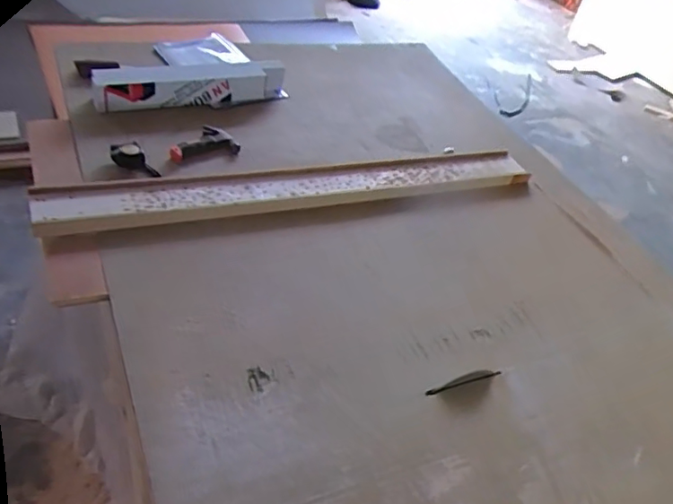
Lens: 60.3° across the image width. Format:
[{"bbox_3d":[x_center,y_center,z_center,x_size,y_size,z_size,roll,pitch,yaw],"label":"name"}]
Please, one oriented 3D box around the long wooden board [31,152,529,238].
[{"bbox_3d":[-0.046,-0.148,1.311,1.148,0.033,0.124,-8,57,-24],"label":"long wooden board"}]

